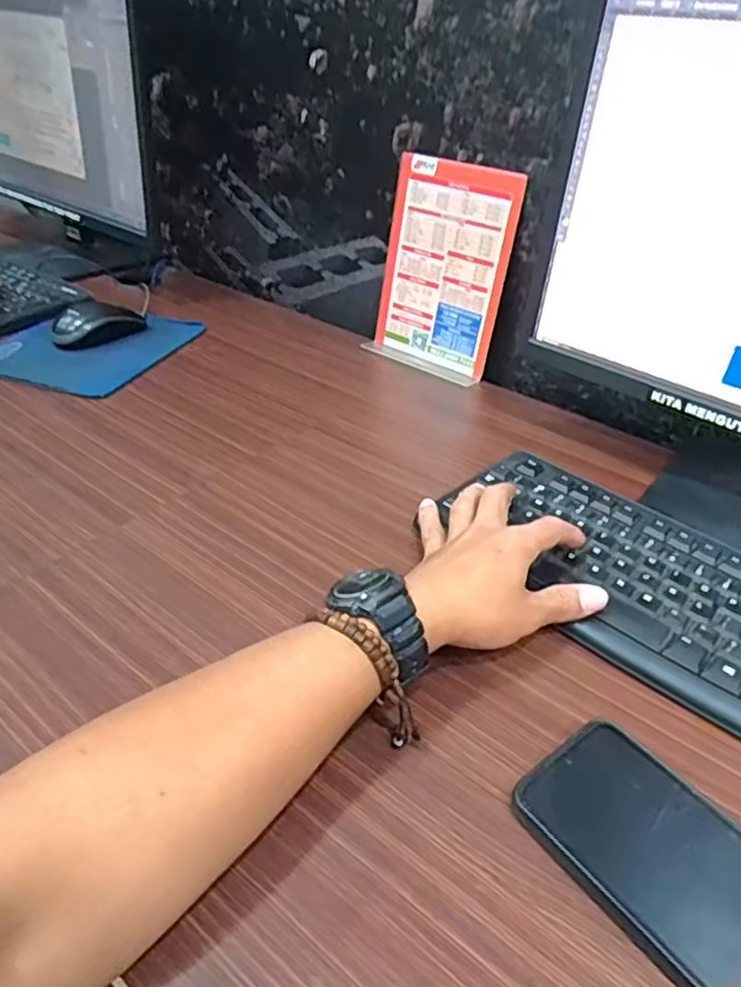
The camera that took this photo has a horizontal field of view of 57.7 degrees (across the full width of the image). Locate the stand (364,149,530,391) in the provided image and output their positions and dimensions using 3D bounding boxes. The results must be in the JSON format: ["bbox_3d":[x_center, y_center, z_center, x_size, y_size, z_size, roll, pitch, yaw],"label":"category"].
[{"bbox_3d":[0.076,-0.242,0.742,0.149,0.207,0.053,27,42,30],"label":"stand"}]

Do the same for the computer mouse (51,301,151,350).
[{"bbox_3d":[-0.304,-0.193,0.755,0.106,0.041,0.051,-17,40,-26],"label":"computer mouse"}]

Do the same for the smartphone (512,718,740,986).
[{"bbox_3d":[0.148,0.178,0.307,0.076,0.016,0.160,-25,44,-32],"label":"smartphone"}]

